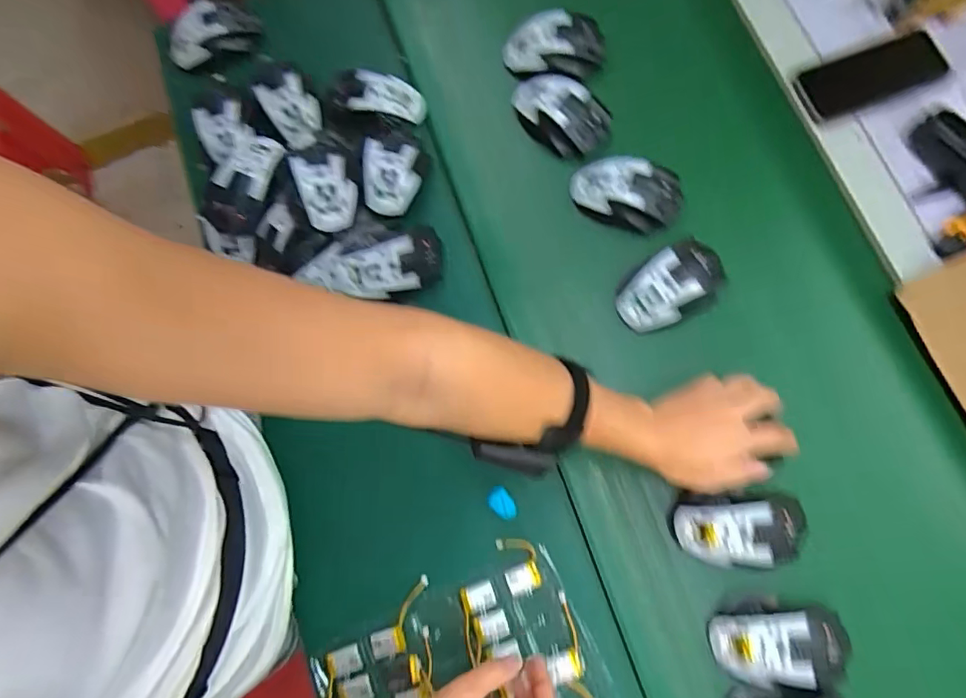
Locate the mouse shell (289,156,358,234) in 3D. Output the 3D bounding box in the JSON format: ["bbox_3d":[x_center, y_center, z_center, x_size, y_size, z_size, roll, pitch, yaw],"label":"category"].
[{"bbox_3d":[-0.168,-0.171,0.580,0.056,0.026,0.087,-22,78,-3],"label":"mouse shell"}]

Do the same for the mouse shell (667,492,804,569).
[{"bbox_3d":[0.237,0.166,0.496,0.113,0.040,0.063,-2,77,1],"label":"mouse shell"}]

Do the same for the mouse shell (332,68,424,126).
[{"bbox_3d":[-0.132,-0.309,0.660,0.119,0.033,0.061,19,79,6],"label":"mouse shell"}]

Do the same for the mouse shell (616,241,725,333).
[{"bbox_3d":[0.202,-0.062,0.571,0.111,0.041,0.076,-34,79,-6],"label":"mouse shell"}]

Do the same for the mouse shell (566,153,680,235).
[{"bbox_3d":[0.158,-0.172,0.602,0.122,0.042,0.068,20,79,6],"label":"mouse shell"}]

